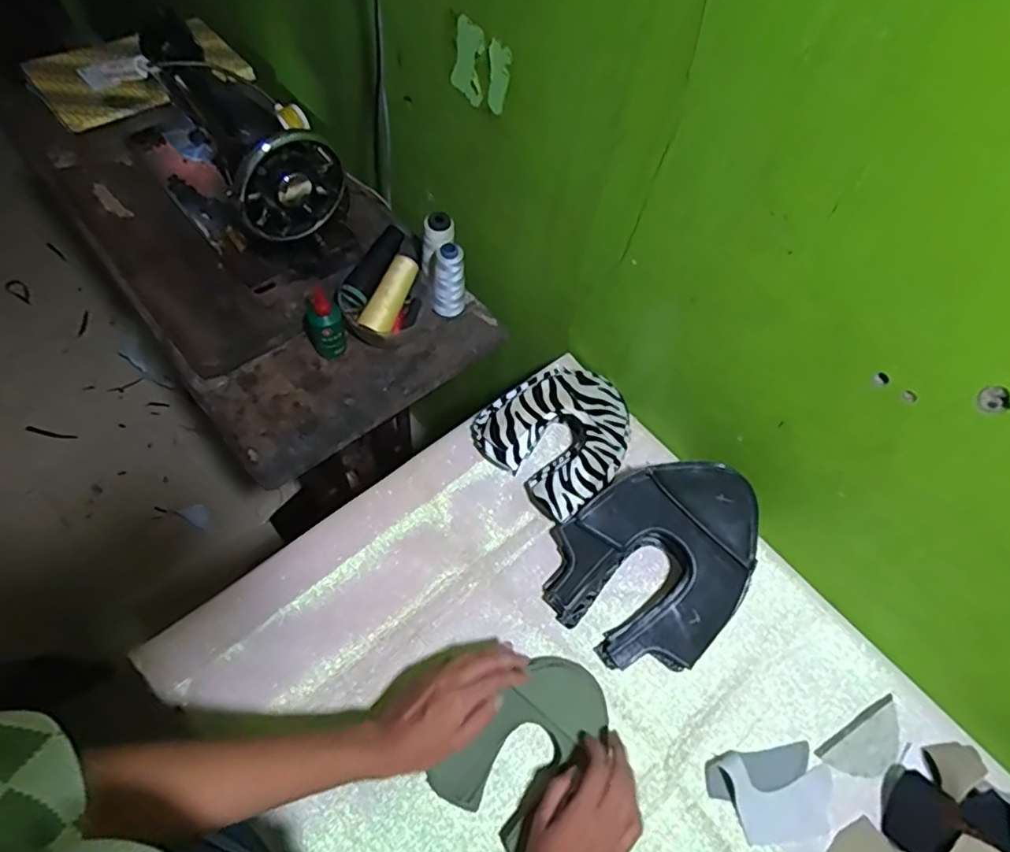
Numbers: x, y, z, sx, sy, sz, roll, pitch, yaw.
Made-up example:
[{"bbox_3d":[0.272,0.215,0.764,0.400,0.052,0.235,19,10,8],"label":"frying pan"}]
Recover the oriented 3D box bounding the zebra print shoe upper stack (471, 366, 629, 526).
[{"bbox_3d":[0.068,0.007,0.725,0.166,0.070,0.174,41,67,16],"label":"zebra print shoe upper stack"}]

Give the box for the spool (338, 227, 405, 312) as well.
[{"bbox_3d":[-0.173,-0.207,0.781,0.033,0.033,0.128,28,78,10],"label":"spool"}]

